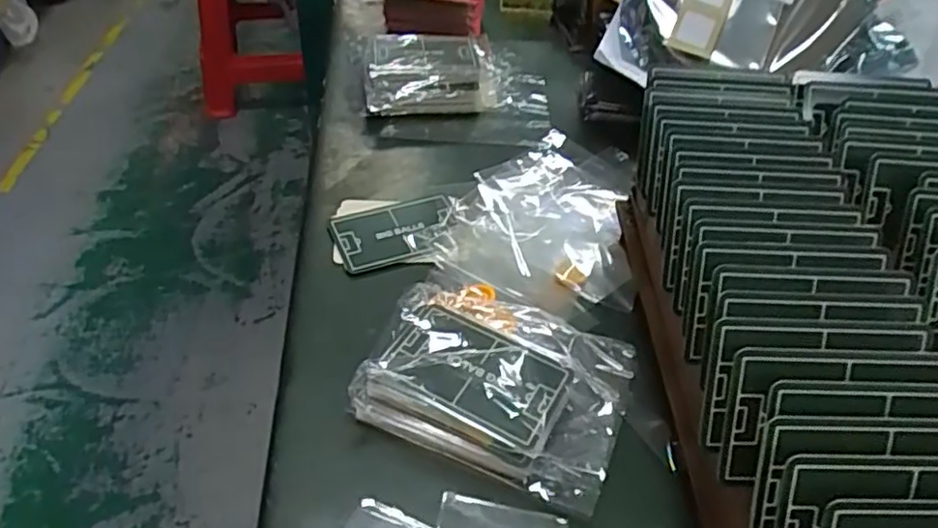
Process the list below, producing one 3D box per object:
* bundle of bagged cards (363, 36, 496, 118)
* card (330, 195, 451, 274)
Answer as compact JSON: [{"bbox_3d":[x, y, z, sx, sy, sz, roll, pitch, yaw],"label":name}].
[{"bbox_3d":[-0.034,-0.154,0.544,0.106,0.040,0.086,-5,45,-12],"label":"bundle of bagged cards"},{"bbox_3d":[-0.047,-0.022,0.429,0.075,0.005,0.051,-14,46,-15],"label":"card"}]

